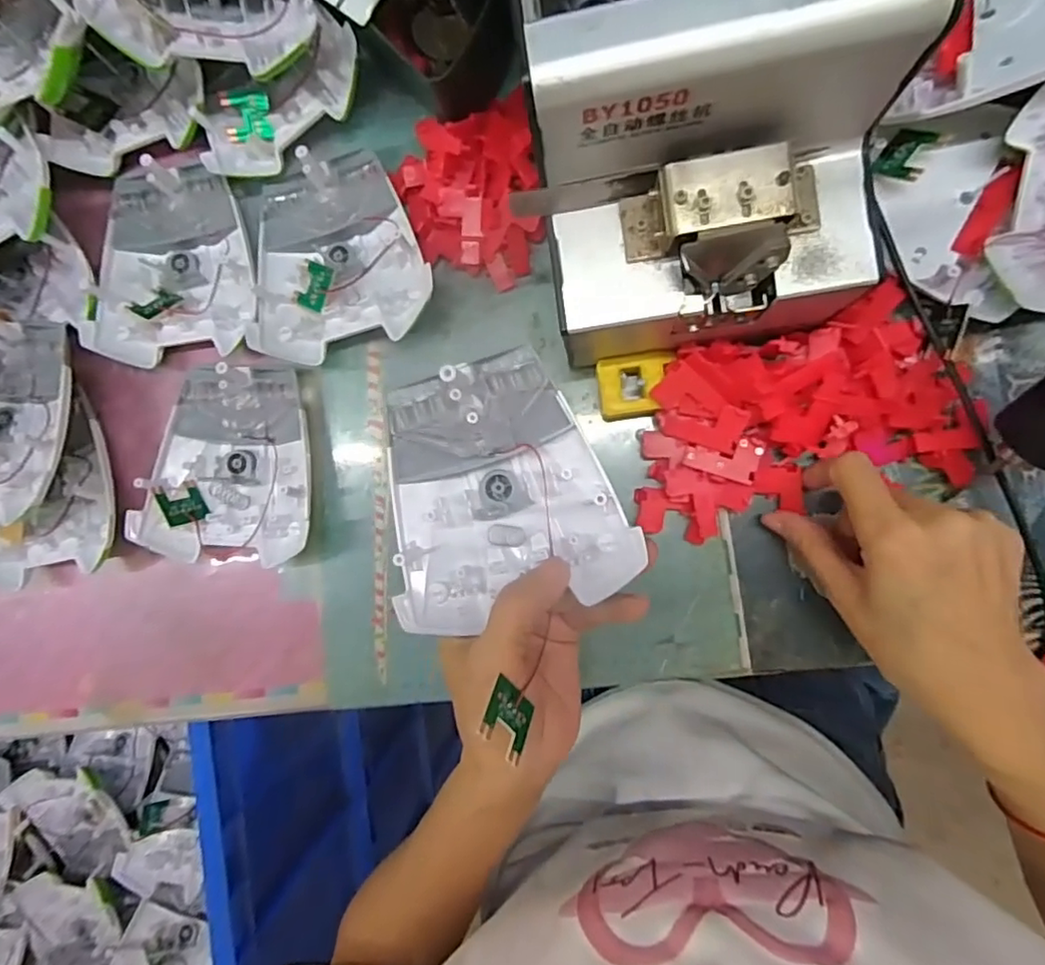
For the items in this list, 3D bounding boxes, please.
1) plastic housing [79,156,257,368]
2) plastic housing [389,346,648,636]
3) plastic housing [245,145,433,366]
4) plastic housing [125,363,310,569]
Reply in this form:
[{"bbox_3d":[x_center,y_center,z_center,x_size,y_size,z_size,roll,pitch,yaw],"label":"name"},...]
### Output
[{"bbox_3d":[-0.196,-0.123,0.335,0.093,0.026,0.105,-8,90,6],"label":"plastic housing"},{"bbox_3d":[-0.011,0.004,0.253,0.095,0.020,0.103,-18,90,8],"label":"plastic housing"},{"bbox_3d":[-0.099,-0.117,0.322,0.095,0.025,0.095,-15,81,8],"label":"plastic housing"},{"bbox_3d":[-0.159,-0.010,0.331,0.092,0.028,0.104,6,91,6],"label":"plastic housing"}]

